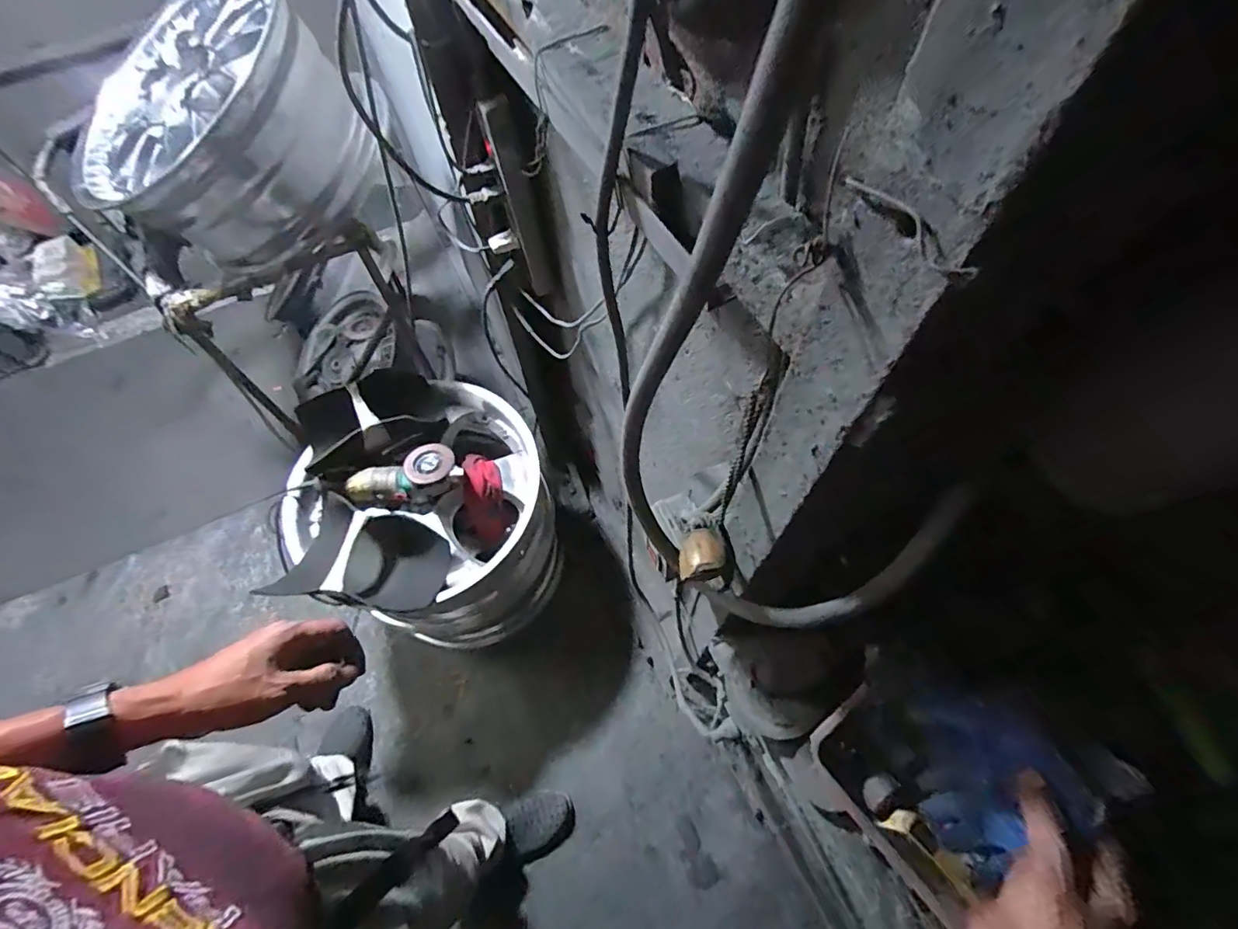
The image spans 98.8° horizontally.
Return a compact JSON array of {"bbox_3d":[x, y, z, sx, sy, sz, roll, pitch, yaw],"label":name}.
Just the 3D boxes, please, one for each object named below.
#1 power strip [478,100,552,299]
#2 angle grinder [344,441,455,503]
[{"bbox_3d":[-0.145,-0.372,0.775,0.048,0.310,0.023,28,67,16],"label":"power strip"},{"bbox_3d":[-0.416,0.019,1.015,0.201,0.064,0.073,-13,63,-4],"label":"angle grinder"}]

